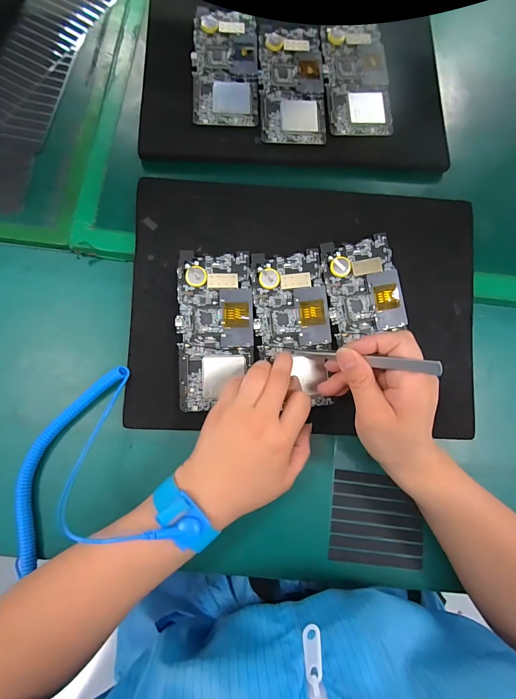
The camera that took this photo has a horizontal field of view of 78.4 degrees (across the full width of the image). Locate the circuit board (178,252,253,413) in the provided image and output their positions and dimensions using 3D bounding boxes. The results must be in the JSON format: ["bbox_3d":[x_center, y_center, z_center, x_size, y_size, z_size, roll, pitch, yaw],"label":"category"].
[{"bbox_3d":[-0.041,-0.020,0.309,0.072,0.008,0.150,-1,84,-4],"label":"circuit board"}]

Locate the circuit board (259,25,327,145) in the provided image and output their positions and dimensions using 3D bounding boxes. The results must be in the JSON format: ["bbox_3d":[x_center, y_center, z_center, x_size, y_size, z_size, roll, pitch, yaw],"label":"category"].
[{"bbox_3d":[0.038,-0.300,0.355,0.072,0.004,0.144,-1,84,-4],"label":"circuit board"}]

